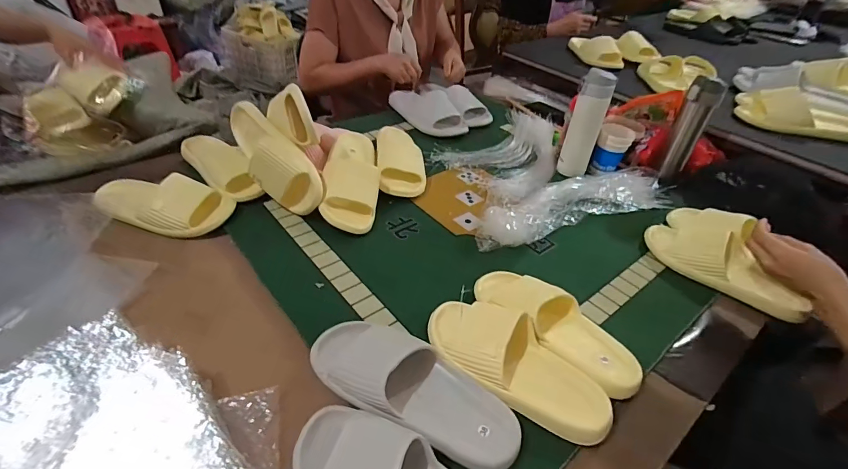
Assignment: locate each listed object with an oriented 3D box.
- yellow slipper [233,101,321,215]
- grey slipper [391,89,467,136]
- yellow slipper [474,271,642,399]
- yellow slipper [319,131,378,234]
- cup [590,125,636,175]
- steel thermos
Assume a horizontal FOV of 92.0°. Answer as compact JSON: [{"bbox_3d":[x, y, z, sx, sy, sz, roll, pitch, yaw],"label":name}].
[{"bbox_3d":[-0.275,-0.139,0.735,0.078,0.103,0.251,-31,74,-34],"label":"yellow slipper"},{"bbox_3d":[0.002,-0.339,1.088,0.108,0.070,0.253,-29,50,-33],"label":"grey slipper"},{"bbox_3d":[0.183,0.116,0.569,0.243,0.058,0.092,32,48,29],"label":"yellow slipper"},{"bbox_3d":[-0.136,-0.115,0.795,0.098,0.064,0.267,1,40,-4],"label":"yellow slipper"},{"bbox_3d":[0.425,-0.192,0.929,0.070,0.098,0.080,21,43,19],"label":"cup"},{"bbox_3d":[0.593,-0.235,0.918,0.063,0.211,0.058,8,40,4],"label":"steel thermos"}]

